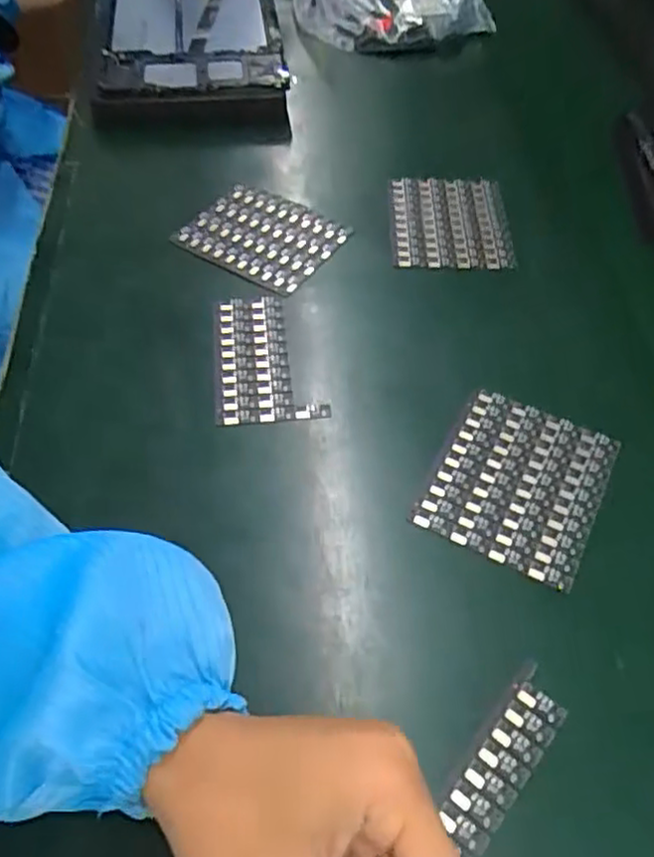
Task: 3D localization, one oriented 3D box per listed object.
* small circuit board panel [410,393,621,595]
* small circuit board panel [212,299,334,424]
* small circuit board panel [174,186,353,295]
[{"bbox_3d":[0.101,0.027,0.364,0.082,0.004,0.099,24,55,16],"label":"small circuit board panel"},{"bbox_3d":[-0.037,-0.045,0.417,0.060,0.004,0.098,-4,52,-6],"label":"small circuit board panel"},{"bbox_3d":[-0.046,-0.135,0.490,0.105,0.008,0.081,31,57,20],"label":"small circuit board panel"}]

